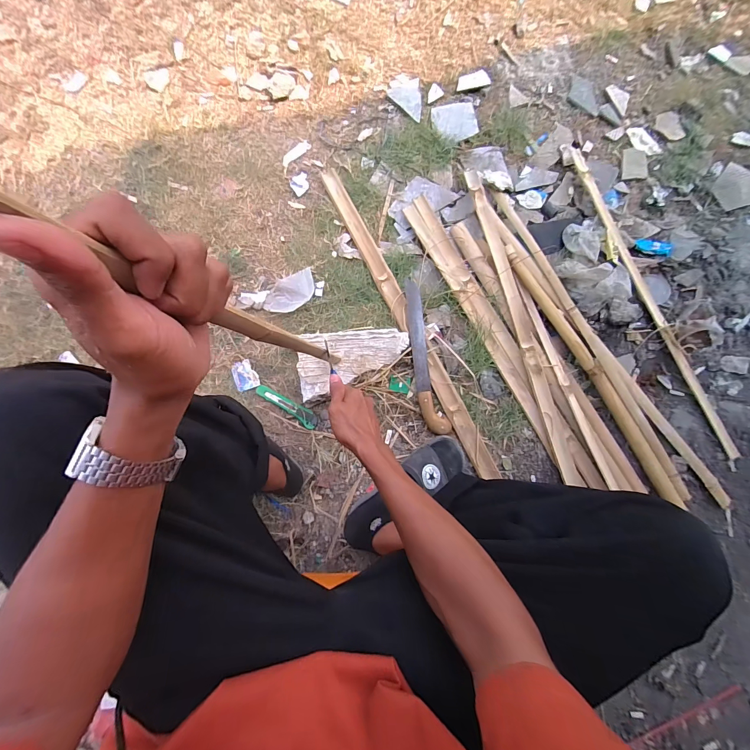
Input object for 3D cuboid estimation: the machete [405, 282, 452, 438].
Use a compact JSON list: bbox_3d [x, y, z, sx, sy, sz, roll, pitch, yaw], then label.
[{"bbox_3d":[0.096,-0.038,0.707,0.050,0.024,0.318,-12,82,-5],"label":"machete"}]

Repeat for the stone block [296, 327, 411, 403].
[{"bbox_3d":[-0.040,-0.027,0.692,0.220,0.059,0.121,-8,82,-4],"label":"stone block"}]

